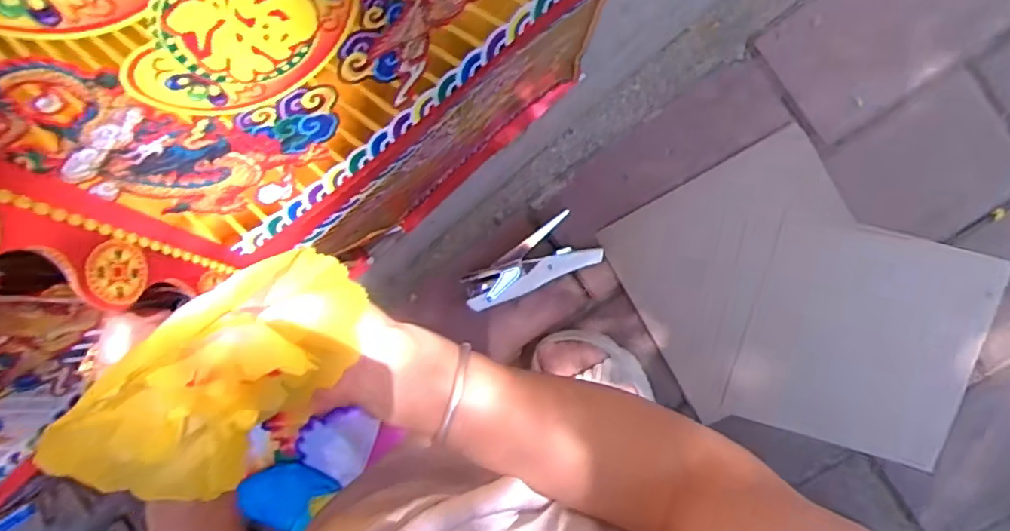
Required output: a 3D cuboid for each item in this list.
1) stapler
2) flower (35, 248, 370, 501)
[{"bbox_3d":[0.026,-0.004,0.678,0.162,0.029,0.065,-24,92,10],"label":"stapler"},{"bbox_3d":[-0.133,0.055,0.289,0.144,0.101,0.063,-44,88,10],"label":"flower"}]

